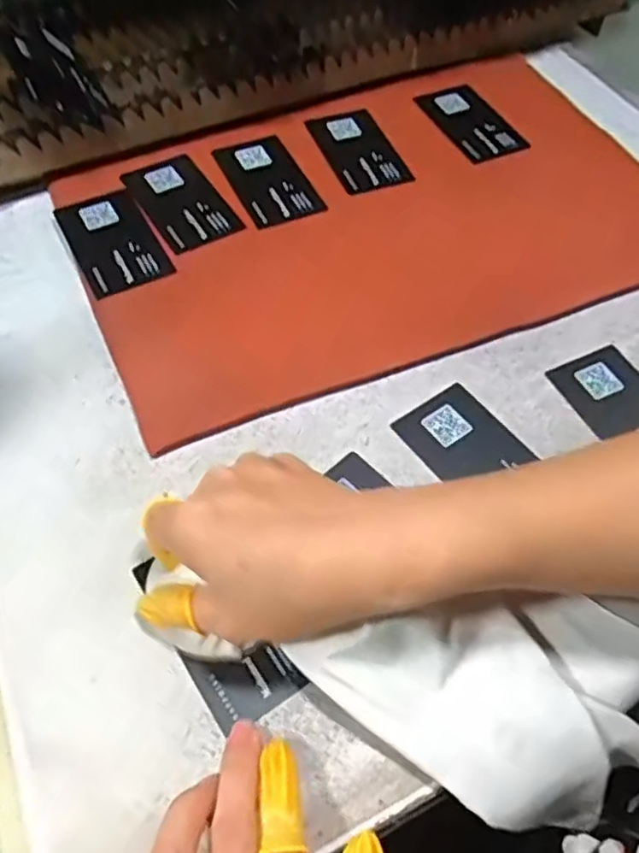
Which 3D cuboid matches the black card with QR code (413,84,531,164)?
[{"bbox_3d":[0.113,-0.225,0.504,0.048,0.005,0.081,-21,61,-14],"label":"black card with QR code"}]

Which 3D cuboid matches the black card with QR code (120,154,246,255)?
[{"bbox_3d":[-0.090,-0.148,0.446,0.049,0.004,0.087,-28,63,-18],"label":"black card with QR code"}]

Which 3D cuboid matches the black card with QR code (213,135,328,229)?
[{"bbox_3d":[-0.035,-0.167,0.464,0.050,0.004,0.085,-21,59,-14],"label":"black card with QR code"}]

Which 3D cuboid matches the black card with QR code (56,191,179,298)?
[{"bbox_3d":[-0.129,-0.117,0.427,0.050,0.004,0.089,-25,60,-15],"label":"black card with QR code"}]

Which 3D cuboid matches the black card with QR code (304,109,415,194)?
[{"bbox_3d":[0.028,-0.195,0.484,0.049,0.004,0.082,-18,59,-10],"label":"black card with QR code"}]

